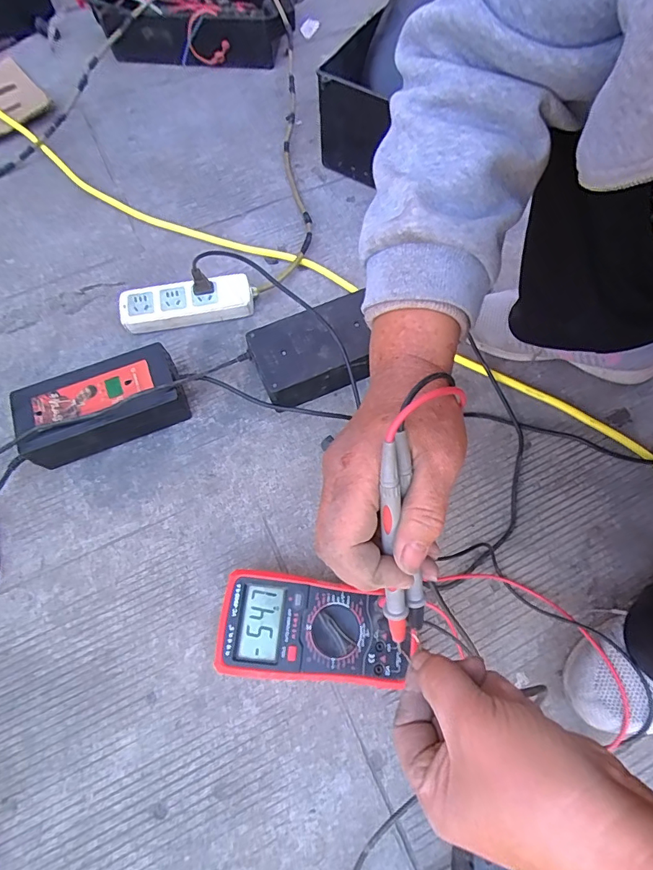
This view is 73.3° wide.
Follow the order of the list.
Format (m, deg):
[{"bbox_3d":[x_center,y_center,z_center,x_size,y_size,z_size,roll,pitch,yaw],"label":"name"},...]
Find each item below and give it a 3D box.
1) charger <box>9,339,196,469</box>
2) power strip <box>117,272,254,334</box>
[{"bbox_3d":[-0.258,-0.035,0.509,0.175,0.068,0.080,-21,68,-7],"label":"charger"},{"bbox_3d":[-0.183,-0.174,0.581,0.168,0.037,0.050,-9,67,-2],"label":"power strip"}]

